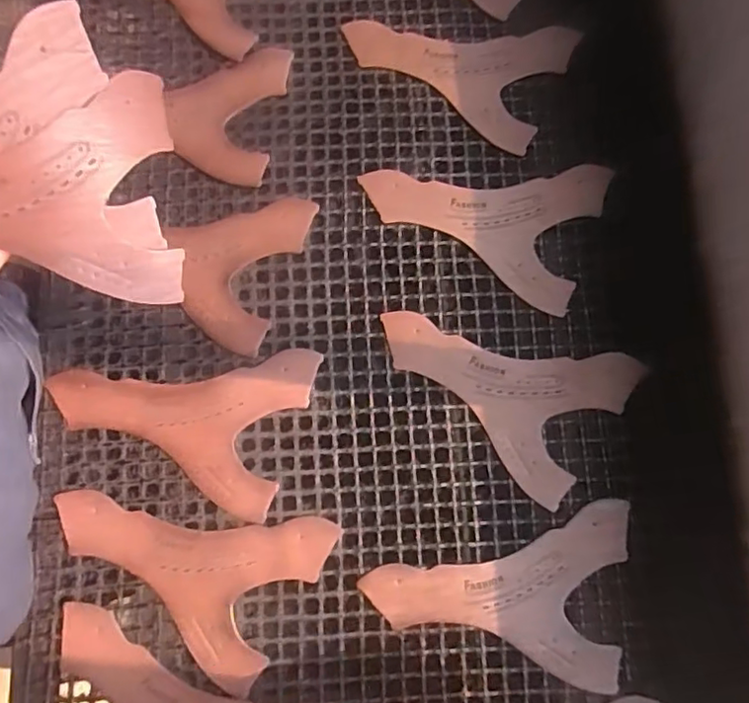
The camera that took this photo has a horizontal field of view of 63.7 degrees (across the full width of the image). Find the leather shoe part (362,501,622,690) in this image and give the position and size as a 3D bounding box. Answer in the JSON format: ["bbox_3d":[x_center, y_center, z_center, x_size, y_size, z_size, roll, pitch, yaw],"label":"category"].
[{"bbox_3d":[0.106,0.194,0.519,0.215,0.005,0.146,9,78,1],"label":"leather shoe part"}]

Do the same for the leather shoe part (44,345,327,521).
[{"bbox_3d":[-0.173,0.043,0.540,0.210,0.006,0.149,20,80,1],"label":"leather shoe part"}]

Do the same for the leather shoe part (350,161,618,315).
[{"bbox_3d":[0.105,-0.144,0.578,0.215,0.011,0.150,22,79,3],"label":"leather shoe part"}]

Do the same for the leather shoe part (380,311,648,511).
[{"bbox_3d":[0.115,0.016,0.550,0.211,0.008,0.147,36,80,6],"label":"leather shoe part"}]

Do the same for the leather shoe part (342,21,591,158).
[{"bbox_3d":[0.082,-0.303,0.618,0.213,0.006,0.140,26,79,4],"label":"leather shoe part"}]

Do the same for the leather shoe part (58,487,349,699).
[{"bbox_3d":[-0.160,0.166,0.518,0.213,0.005,0.146,31,79,4],"label":"leather shoe part"}]

